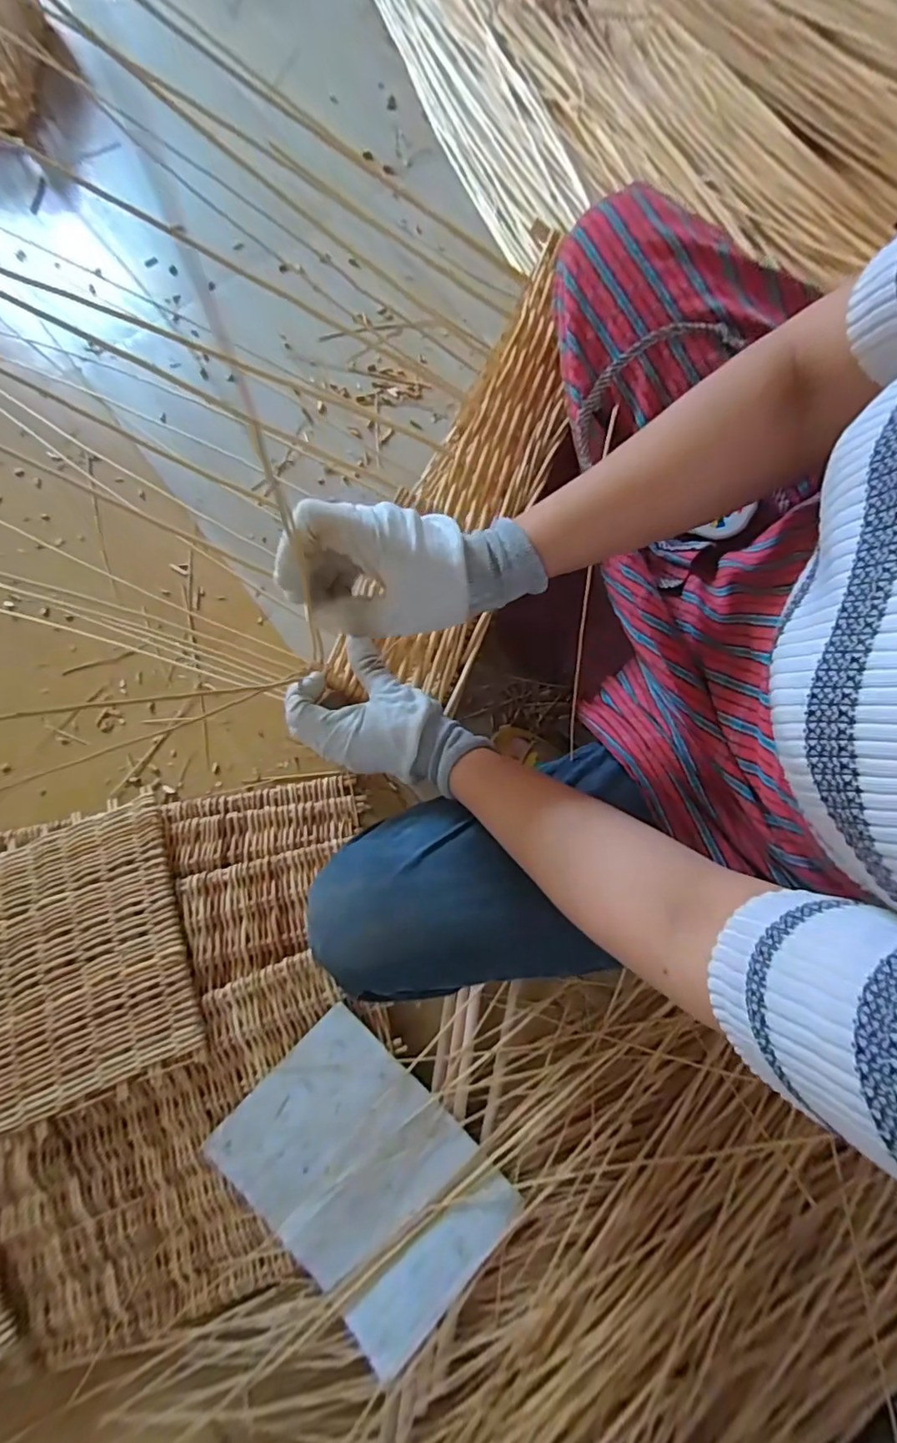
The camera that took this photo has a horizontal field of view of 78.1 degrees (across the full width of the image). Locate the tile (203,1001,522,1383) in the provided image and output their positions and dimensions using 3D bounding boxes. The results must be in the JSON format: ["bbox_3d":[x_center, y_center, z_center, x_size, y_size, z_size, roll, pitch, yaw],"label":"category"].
[{"bbox_3d":[-0.098,0.519,0.635,0.303,0.016,0.212,43,80,10],"label":"tile"}]

